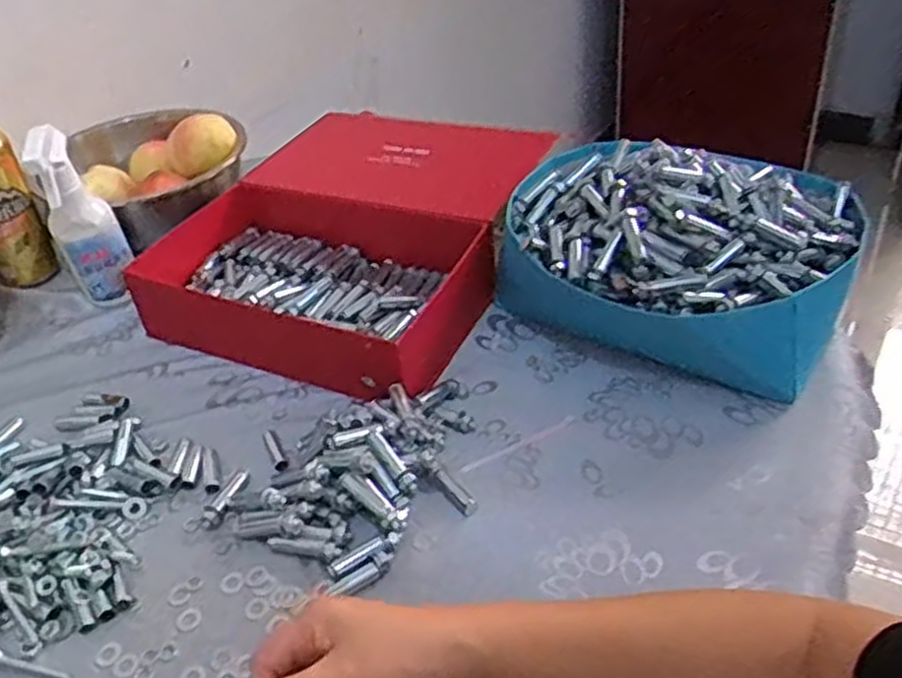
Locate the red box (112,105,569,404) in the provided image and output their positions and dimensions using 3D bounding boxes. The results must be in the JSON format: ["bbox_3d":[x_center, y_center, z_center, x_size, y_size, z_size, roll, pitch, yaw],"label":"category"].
[{"bbox_3d":[-0.104,-0.109,0.804,0.346,0.093,0.357,12,41,23],"label":"red box"}]

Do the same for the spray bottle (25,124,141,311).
[{"bbox_3d":[-0.347,-0.107,0.749,0.059,0.183,0.060,-23,41,-20],"label":"spray bottle"}]

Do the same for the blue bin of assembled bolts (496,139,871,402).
[{"bbox_3d":[0.198,-0.083,0.696,0.284,0.131,0.239,18,44,28],"label":"blue bin of assembled bolts"}]

